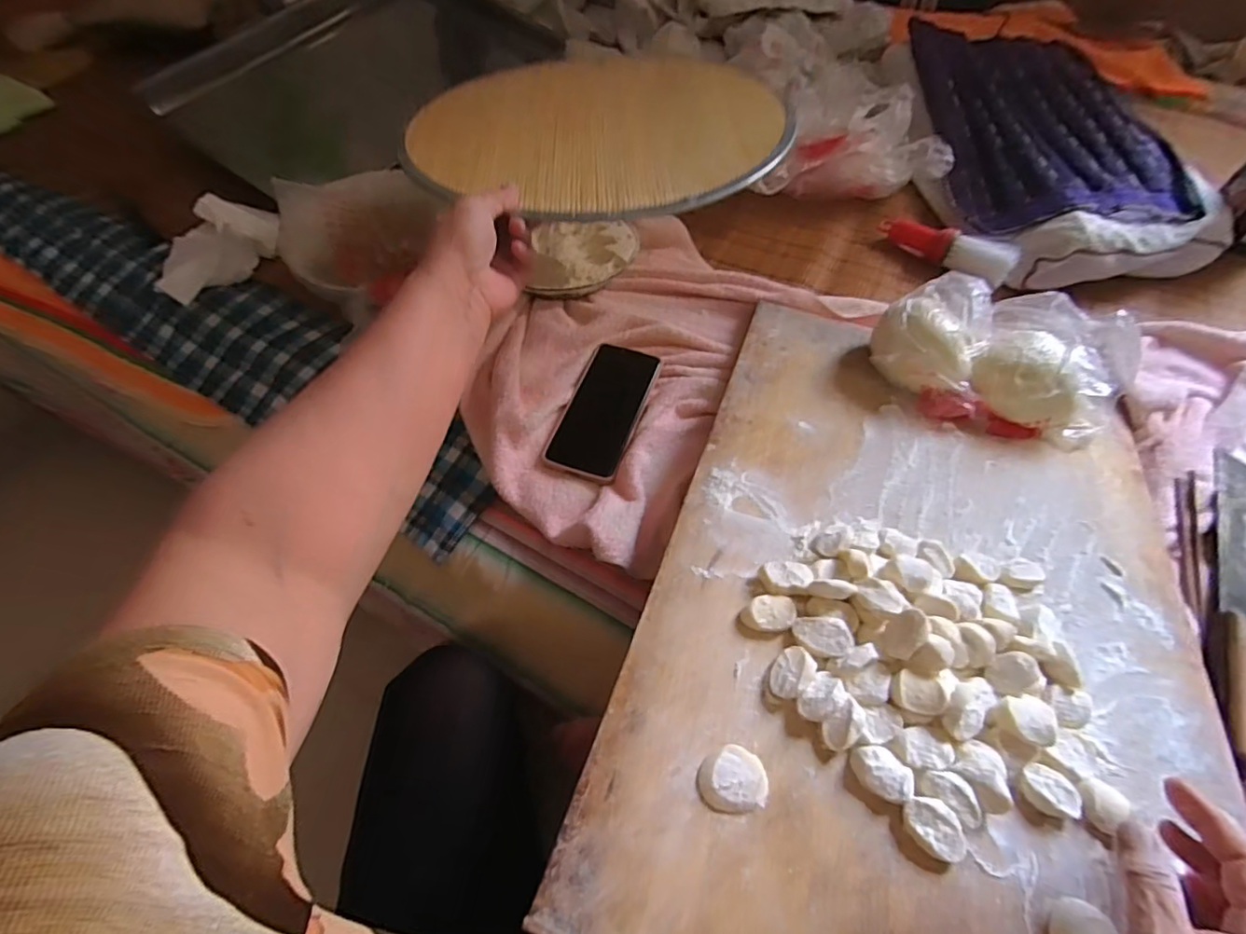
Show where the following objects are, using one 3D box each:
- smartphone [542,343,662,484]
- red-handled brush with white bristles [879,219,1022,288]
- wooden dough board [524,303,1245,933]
[{"bbox_3d":[-0.019,-0.059,0.562,0.076,0.012,0.155,17,59,10],"label":"smartphone"},{"bbox_3d":[0.411,-0.285,0.706,0.163,0.036,0.034,32,63,18],"label":"red-handled brush with white bristles"},{"bbox_3d":[0.228,0.090,0.408,0.381,0.026,0.555,20,53,9],"label":"wooden dough board"}]

